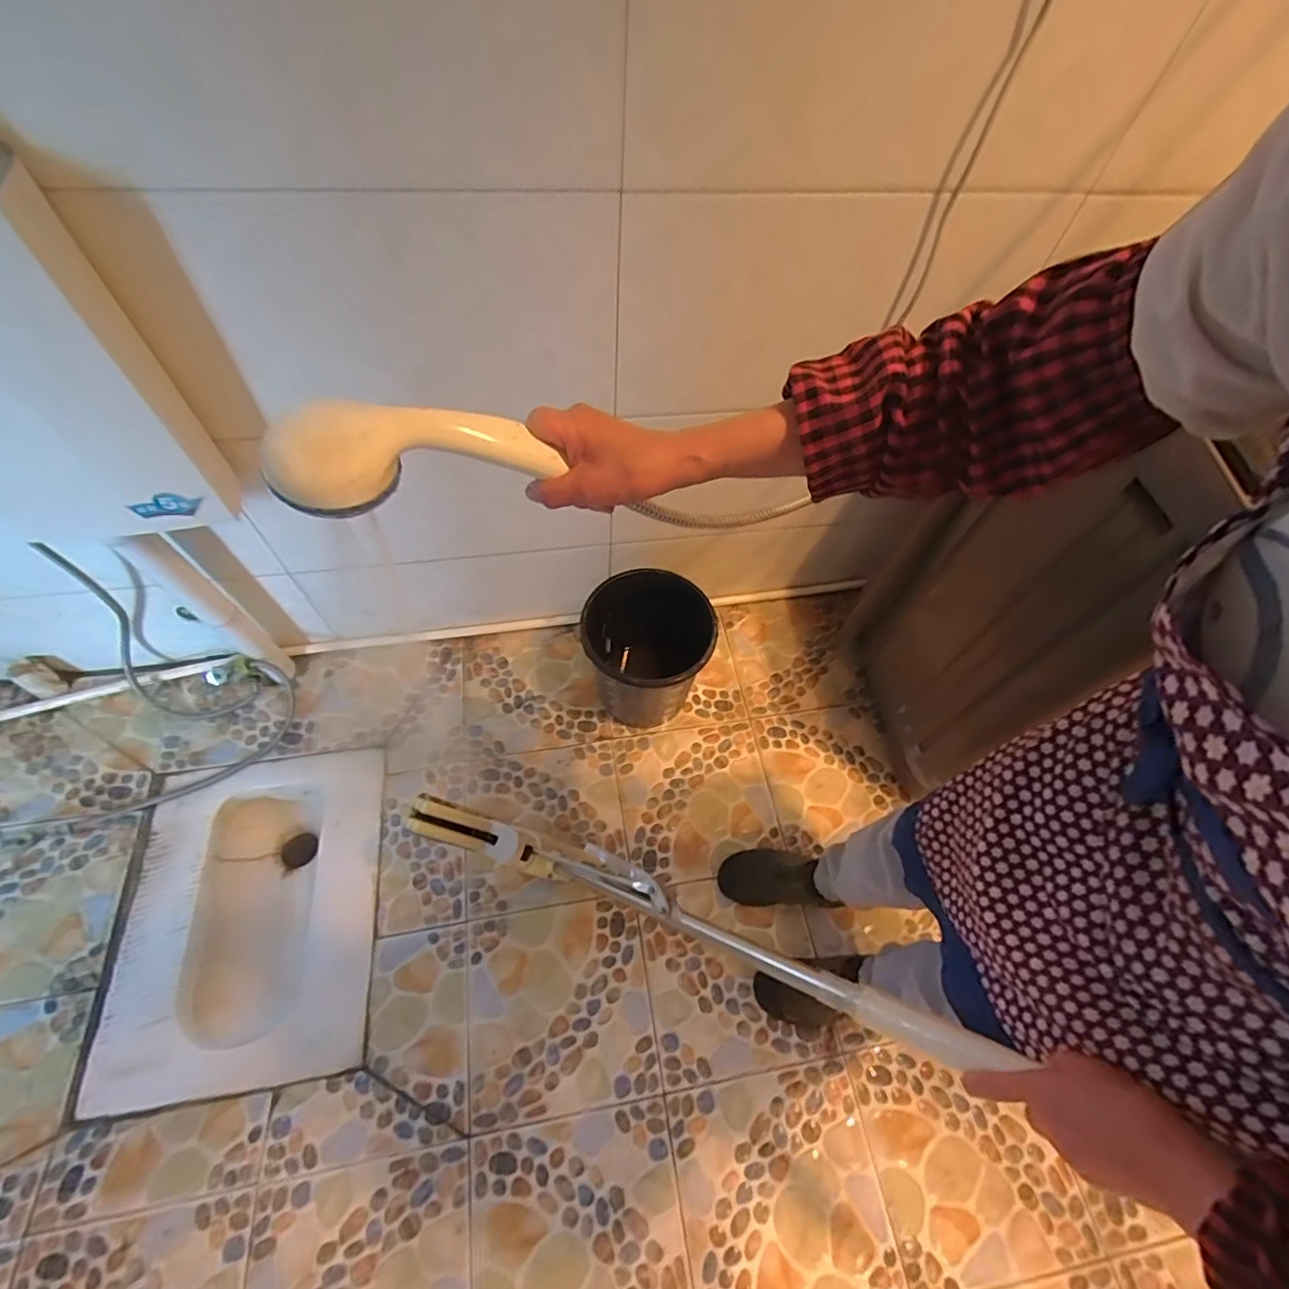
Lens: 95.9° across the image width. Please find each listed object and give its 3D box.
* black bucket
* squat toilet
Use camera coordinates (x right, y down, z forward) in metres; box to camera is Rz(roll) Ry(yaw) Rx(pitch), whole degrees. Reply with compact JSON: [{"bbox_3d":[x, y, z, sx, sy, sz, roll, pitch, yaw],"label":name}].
[{"bbox_3d":[0.007,0.032,1.190,0.205,0.290,0.249,-7,59,-8],"label":"black bucket"},{"bbox_3d":[-0.725,0.506,1.121,0.436,0.138,0.562,-7,63,-6],"label":"squat toilet"}]

